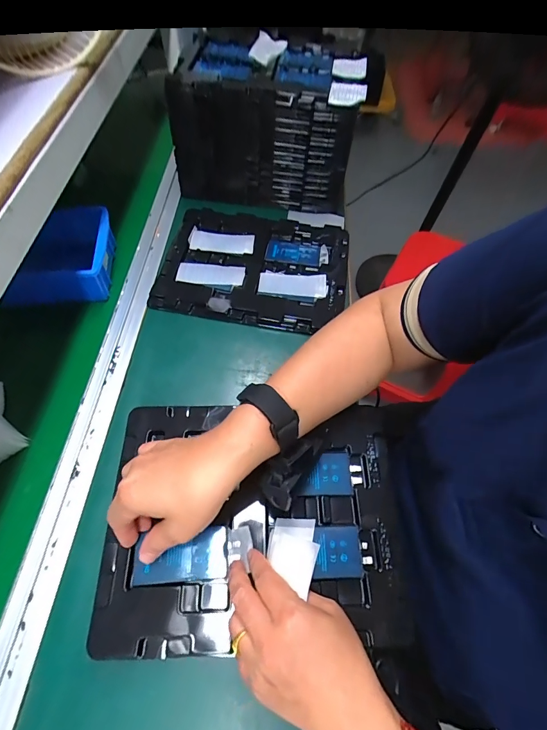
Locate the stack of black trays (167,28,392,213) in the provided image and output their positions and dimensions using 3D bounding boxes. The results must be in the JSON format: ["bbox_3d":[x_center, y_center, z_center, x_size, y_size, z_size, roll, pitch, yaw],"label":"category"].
[{"bbox_3d":[-0.011,-0.409,0.619,0.279,0.173,0.203,4,59,1],"label":"stack of black trays"}]

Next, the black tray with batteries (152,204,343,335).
[{"bbox_3d":[-0.027,-0.155,0.559,0.272,0.017,0.220,8,59,3],"label":"black tray with batteries"}]

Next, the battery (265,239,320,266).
[{"bbox_3d":[0.032,-0.179,0.581,0.085,0.009,0.044,8,59,3],"label":"battery"}]

